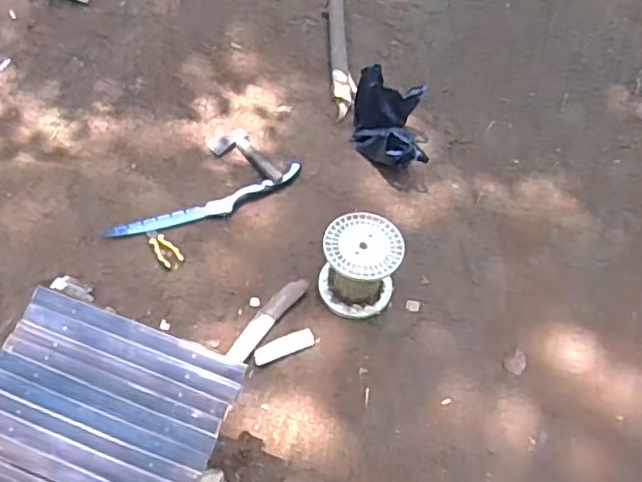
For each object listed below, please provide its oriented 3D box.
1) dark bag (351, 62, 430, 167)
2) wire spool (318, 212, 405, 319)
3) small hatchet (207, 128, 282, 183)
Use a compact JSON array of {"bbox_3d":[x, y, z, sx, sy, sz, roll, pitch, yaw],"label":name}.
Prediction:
[{"bbox_3d":[0.210,-0.360,1.882,0.231,0.205,0.278,6,55,5],"label":"dark bag"},{"bbox_3d":[0.100,0.069,1.572,0.194,0.211,0.188,0,55,1],"label":"wire spool"},{"bbox_3d":[-0.233,-0.240,1.831,0.130,0.027,0.254,-28,59,-18],"label":"small hatchet"}]

